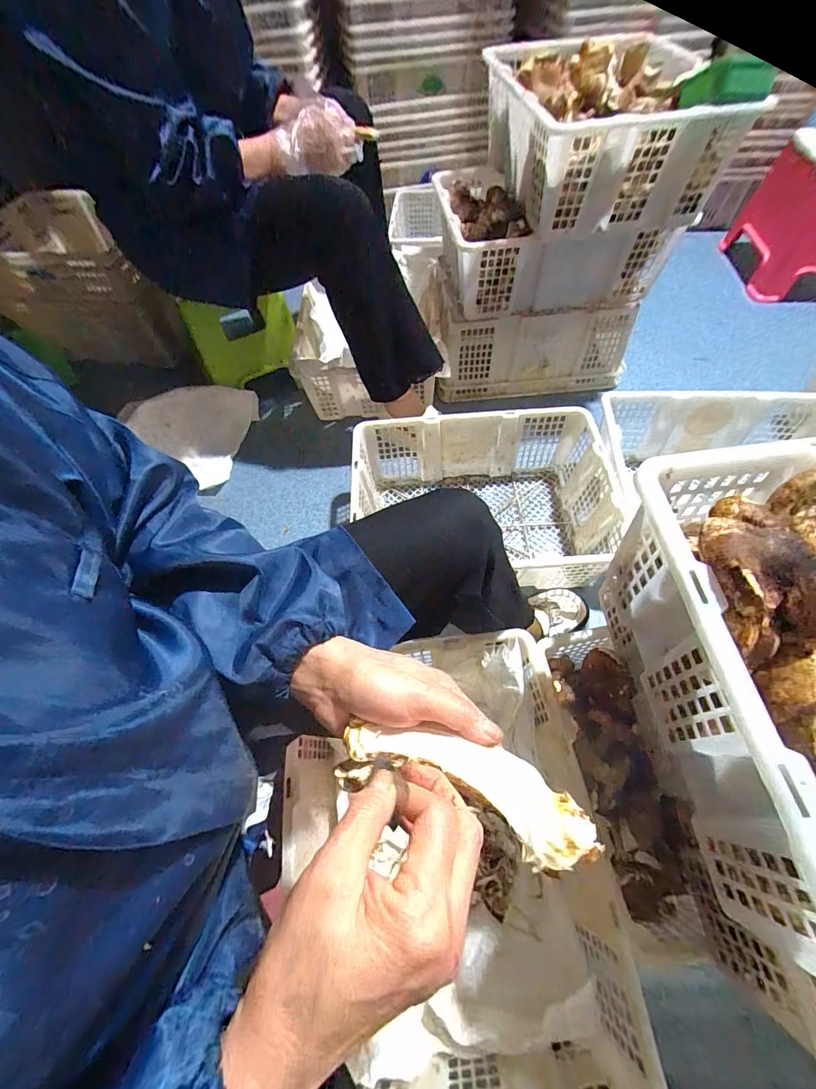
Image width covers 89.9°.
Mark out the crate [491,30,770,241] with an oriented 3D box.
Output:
[{"bbox_3d":[0.342,-0.745,0.750,0.320,0.192,0.445,-7,60,0],"label":"crate"}]

